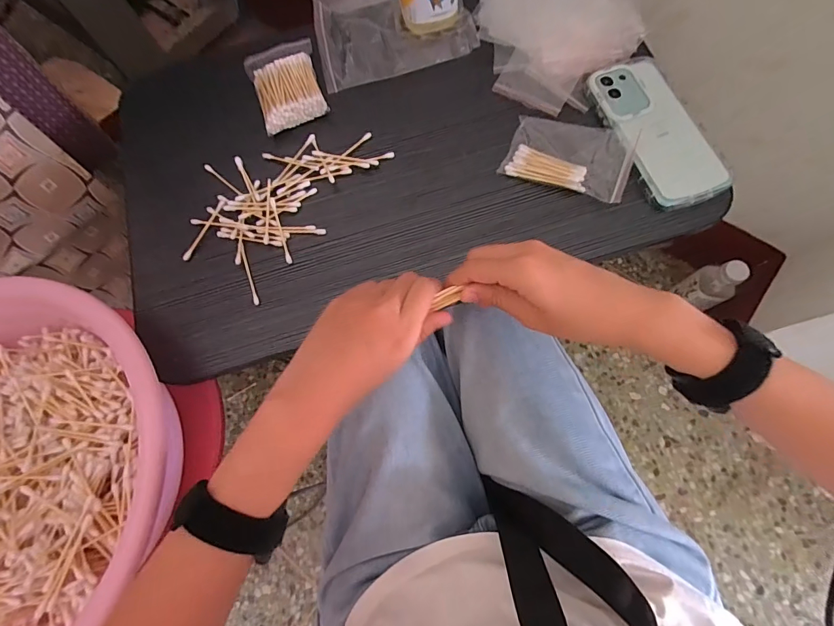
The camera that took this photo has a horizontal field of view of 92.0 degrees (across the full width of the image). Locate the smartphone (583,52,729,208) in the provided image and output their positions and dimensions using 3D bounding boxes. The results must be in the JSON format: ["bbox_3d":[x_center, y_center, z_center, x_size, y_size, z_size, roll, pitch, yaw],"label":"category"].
[{"bbox_3d":[0.237,-0.184,0.399,0.074,0.011,0.167,-18,75,-4],"label":"smartphone"}]

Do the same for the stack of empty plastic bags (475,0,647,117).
[{"bbox_3d":[0.139,-0.309,0.431,0.173,0.031,0.161,38,79,10],"label":"stack of empty plastic bags"}]

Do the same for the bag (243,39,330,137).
[{"bbox_3d":[-0.144,-0.258,0.443,0.075,0.020,0.115,-21,75,-5],"label":"bag"}]

